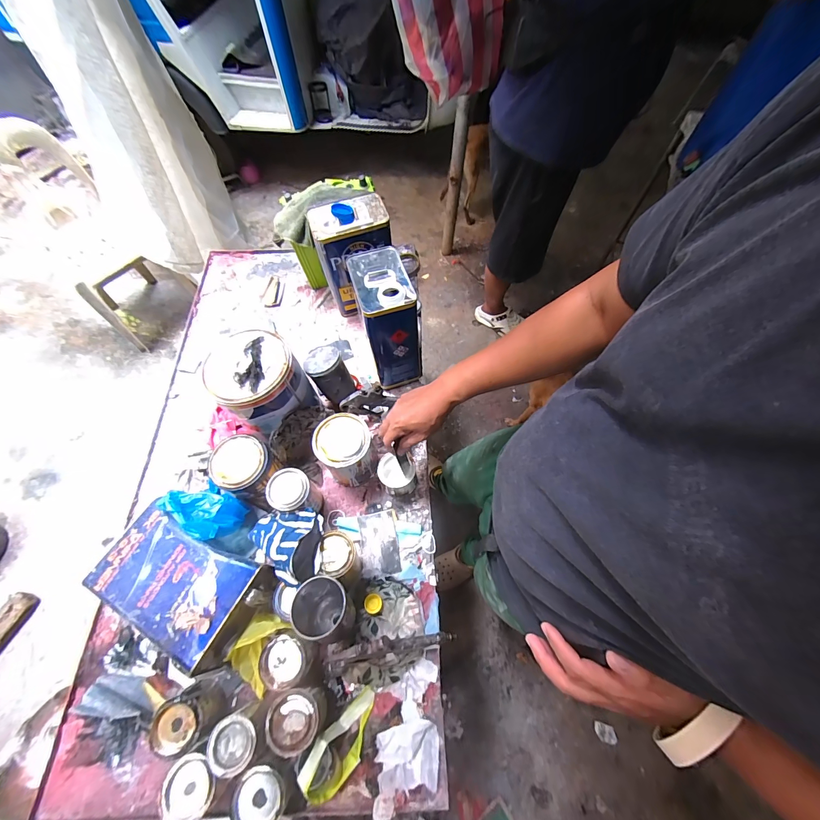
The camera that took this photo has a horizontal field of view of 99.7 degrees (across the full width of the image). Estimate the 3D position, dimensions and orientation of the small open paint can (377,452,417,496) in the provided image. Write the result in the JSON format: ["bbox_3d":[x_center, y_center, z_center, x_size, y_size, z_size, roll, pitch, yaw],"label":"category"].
[{"bbox_3d":[-0.026,0.133,0.703,0.071,0.070,0.073,0,63,0],"label":"small open paint can"}]

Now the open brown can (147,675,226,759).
[{"bbox_3d":[-0.334,0.468,0.527,0.078,0.073,0.074,-27,69,-14],"label":"open brown can"}]

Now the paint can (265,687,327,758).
[{"bbox_3d":[-0.169,0.463,0.526,0.075,0.071,0.071,1,64,-2],"label":"paint can"}]

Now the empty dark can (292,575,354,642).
[{"bbox_3d":[-0.132,0.318,0.549,0.078,0.106,0.088,-35,71,-17],"label":"empty dark can"}]

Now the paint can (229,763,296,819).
[{"bbox_3d":[-0.203,0.541,0.490,0.071,0.064,0.069,1,64,-2],"label":"paint can"}]

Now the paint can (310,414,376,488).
[{"bbox_3d":[-0.125,0.084,0.691,0.100,0.133,0.104,1,64,-2],"label":"paint can"}]

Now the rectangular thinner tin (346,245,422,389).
[{"bbox_3d":[-0.054,-0.192,0.759,0.103,0.246,0.177,-15,66,-9],"label":"rectangular thinner tin"}]

